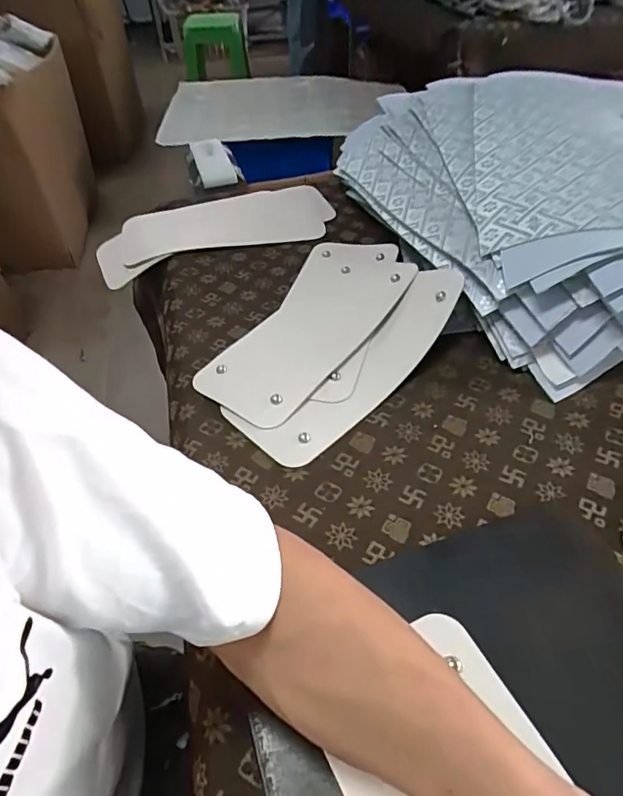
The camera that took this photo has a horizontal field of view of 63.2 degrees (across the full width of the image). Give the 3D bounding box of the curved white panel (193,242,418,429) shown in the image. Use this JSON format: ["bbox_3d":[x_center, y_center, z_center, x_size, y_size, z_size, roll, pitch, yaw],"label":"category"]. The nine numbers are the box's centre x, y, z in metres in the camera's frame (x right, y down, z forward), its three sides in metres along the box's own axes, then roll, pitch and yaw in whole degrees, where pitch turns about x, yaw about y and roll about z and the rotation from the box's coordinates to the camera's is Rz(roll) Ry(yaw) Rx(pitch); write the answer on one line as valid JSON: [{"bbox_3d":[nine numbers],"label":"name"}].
[{"bbox_3d":[0.012,-0.099,0.609,0.156,0.018,0.342,15,49,22],"label":"curved white panel"}]

